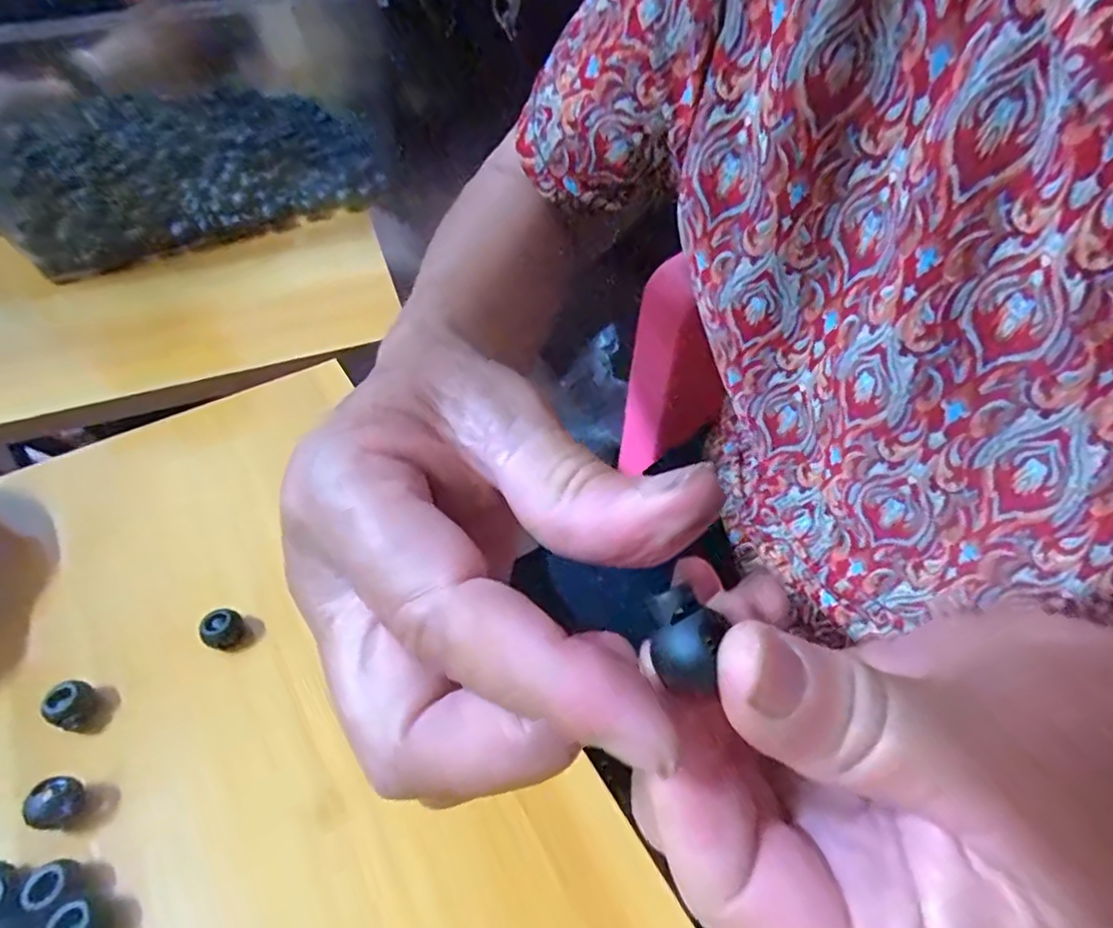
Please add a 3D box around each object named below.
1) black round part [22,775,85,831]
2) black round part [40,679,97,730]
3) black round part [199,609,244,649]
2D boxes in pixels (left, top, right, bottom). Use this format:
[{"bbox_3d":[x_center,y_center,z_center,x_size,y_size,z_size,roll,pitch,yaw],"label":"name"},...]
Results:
[{"bbox_3d":[-0.167,0.113,0.207,0.013,0.010,0.014,-1,48,1],"label":"black round part"},{"bbox_3d":[-0.179,0.088,0.229,0.012,0.012,0.015,17,51,16],"label":"black round part"},{"bbox_3d":[-0.134,0.067,0.250,0.013,0.013,0.012,-1,48,1],"label":"black round part"}]

